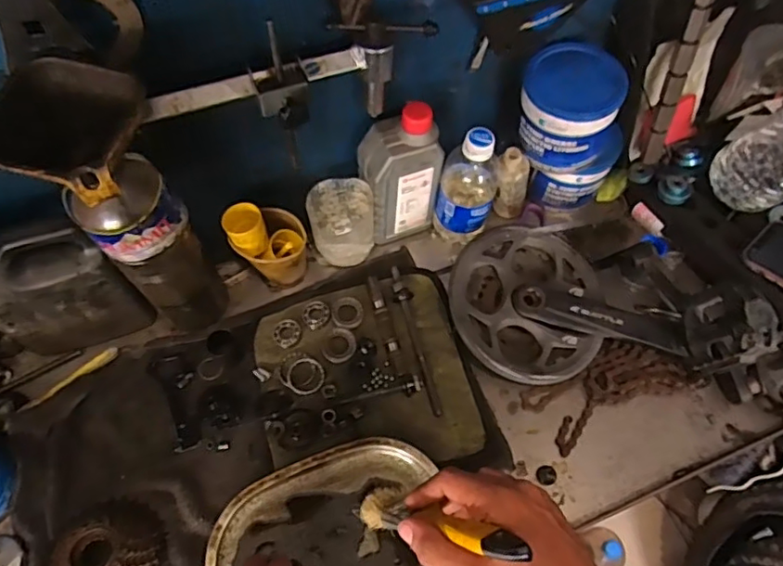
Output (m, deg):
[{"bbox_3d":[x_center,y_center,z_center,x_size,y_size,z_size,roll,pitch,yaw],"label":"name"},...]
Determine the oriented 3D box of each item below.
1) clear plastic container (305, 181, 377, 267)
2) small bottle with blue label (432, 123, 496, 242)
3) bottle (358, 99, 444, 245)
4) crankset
[{"bbox_3d":[-0.052,-0.065,0.640,0.065,0.085,0.064,0,60,0],"label":"clear plastic container"},{"bbox_3d":[0.085,-0.112,0.627,0.066,0.134,0.062,1,60,1],"label":"small bottle with blue label"},{"bbox_3d":[0.009,-0.119,0.619,0.079,0.169,0.049,-16,62,-9],"label":"bottle"},{"bbox_3d":[0.183,0.018,0.625,0.235,0.052,0.166,-11,61,-6],"label":"crankset"}]

